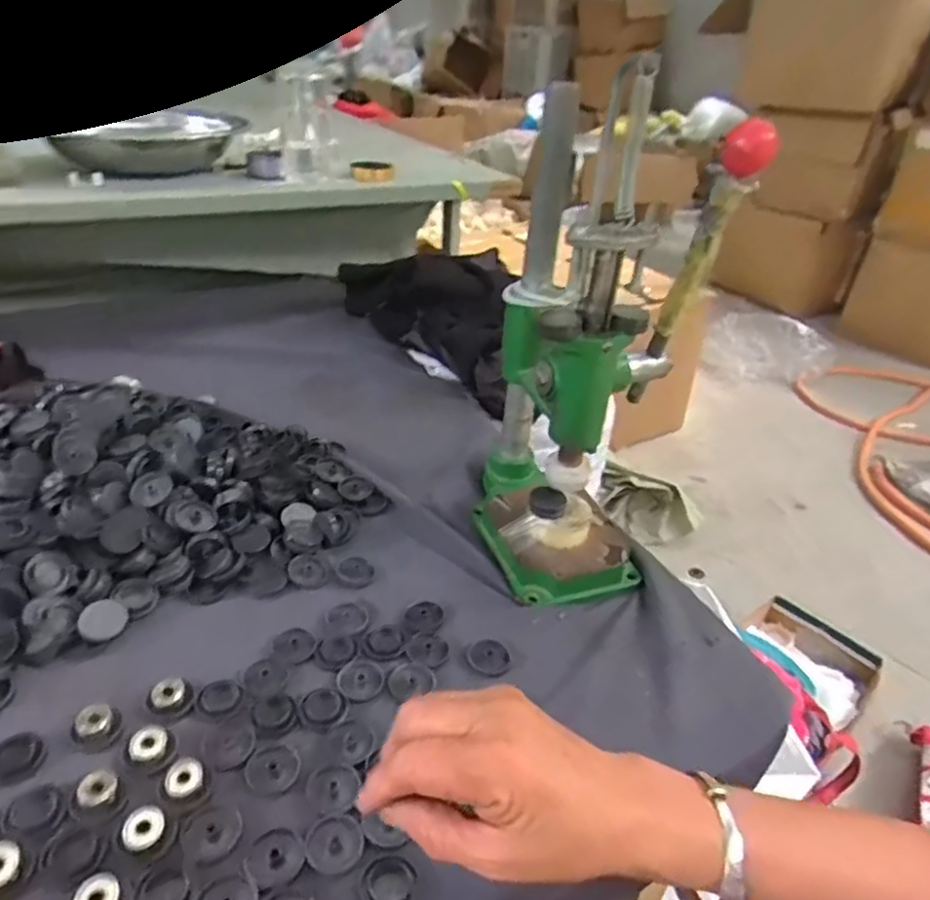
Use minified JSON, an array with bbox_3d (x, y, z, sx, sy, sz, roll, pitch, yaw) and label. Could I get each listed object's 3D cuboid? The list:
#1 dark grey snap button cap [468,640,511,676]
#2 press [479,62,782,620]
[{"bbox_3d":[0.019,0.160,0.529,0.032,0.013,0.024,0,33,-6],"label":"dark grey snap button cap"},{"bbox_3d":[0.109,-0.074,0.574,0.163,0.367,0.181,0,32,-6],"label":"press"}]

